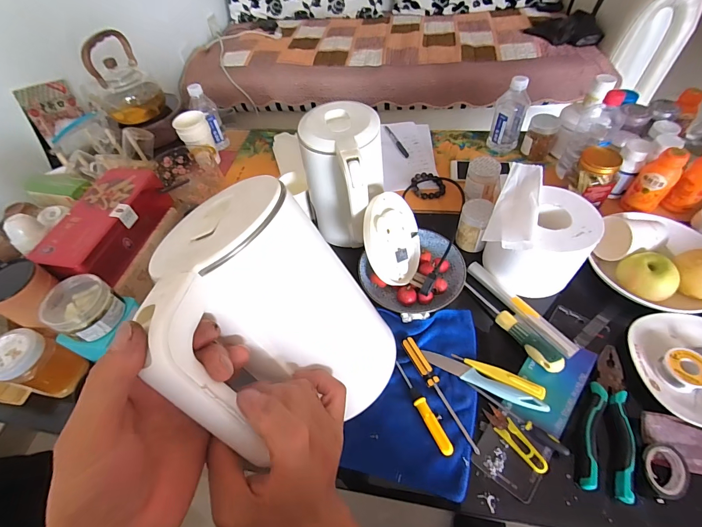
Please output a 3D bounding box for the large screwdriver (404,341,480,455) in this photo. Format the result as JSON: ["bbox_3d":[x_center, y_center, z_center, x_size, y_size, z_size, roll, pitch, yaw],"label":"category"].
[{"bbox_3d":[0.127,0.183,0.492,0.018,0.021,0.174,-25,54,-13],"label":"large screwdriver"}]

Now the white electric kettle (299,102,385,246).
[{"bbox_3d":[-0.006,-0.130,0.602,0.136,0.221,0.172,-13,52,-4],"label":"white electric kettle"}]

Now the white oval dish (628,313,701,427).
[{"bbox_3d":[0.493,0.146,0.484,0.156,0.034,0.169,-11,52,-3],"label":"white oval dish"}]

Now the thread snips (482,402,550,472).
[{"bbox_3d":[0.219,0.232,0.456,0.026,0.011,0.094,-29,55,-16],"label":"thread snips"}]

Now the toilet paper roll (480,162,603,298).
[{"bbox_3d":[0.311,-0.051,0.569,0.148,0.126,0.178,21,57,20],"label":"toilet paper roll"}]

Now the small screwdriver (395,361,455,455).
[{"bbox_3d":[0.102,0.202,0.488,0.018,0.011,0.136,-22,54,-12],"label":"small screwdriver"}]

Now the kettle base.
[{"bbox_3d":[0.070,-0.039,0.559,0.016,0.146,0.144,-9,19,41],"label":"kettle base"}]

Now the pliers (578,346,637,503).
[{"bbox_3d":[0.347,0.204,0.462,0.058,0.022,0.200,18,56,18],"label":"pliers"}]

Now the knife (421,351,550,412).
[{"bbox_3d":[0.191,0.170,0.500,0.175,0.011,0.025,25,58,22],"label":"knife"}]

